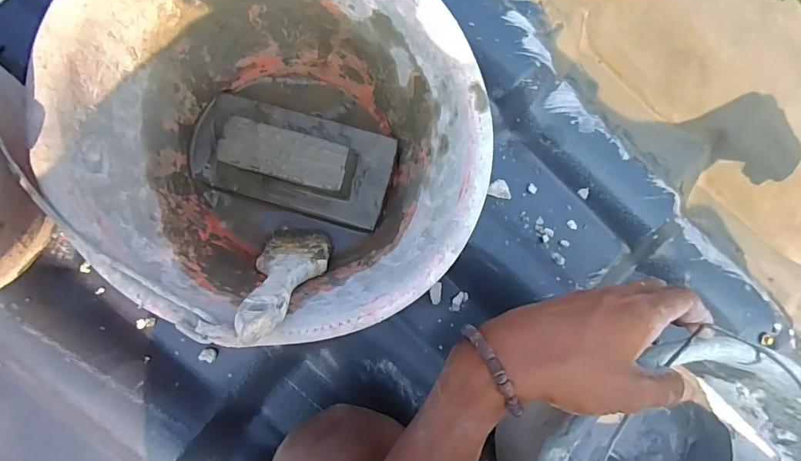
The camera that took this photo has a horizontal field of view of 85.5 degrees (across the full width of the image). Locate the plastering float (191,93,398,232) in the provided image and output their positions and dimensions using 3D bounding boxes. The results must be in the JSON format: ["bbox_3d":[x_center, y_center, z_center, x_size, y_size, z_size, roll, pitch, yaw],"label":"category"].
[{"bbox_3d":[-0.089,-0.061,0.348,0.163,0.064,0.081,15,77,4],"label":"plastering float"}]

